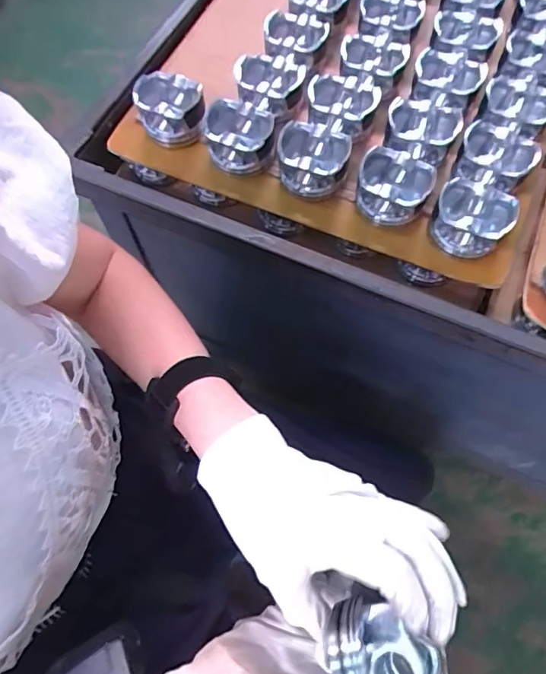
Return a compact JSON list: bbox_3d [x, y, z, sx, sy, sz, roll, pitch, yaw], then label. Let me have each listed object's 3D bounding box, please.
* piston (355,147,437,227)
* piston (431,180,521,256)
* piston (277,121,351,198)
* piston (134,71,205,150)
[{"bbox_3d":[0.135,-0.170,0.547,0.080,0.047,0.067,17,68,7],"label":"piston"},{"bbox_3d":[0.216,-0.130,0.532,0.081,0.050,0.066,32,71,13],"label":"piston"},{"bbox_3d":[0.045,-0.205,0.564,0.083,0.048,0.065,17,68,7],"label":"piston"},{"bbox_3d":[-0.124,-0.277,0.586,0.081,0.053,0.070,-6,67,-3],"label":"piston"}]

